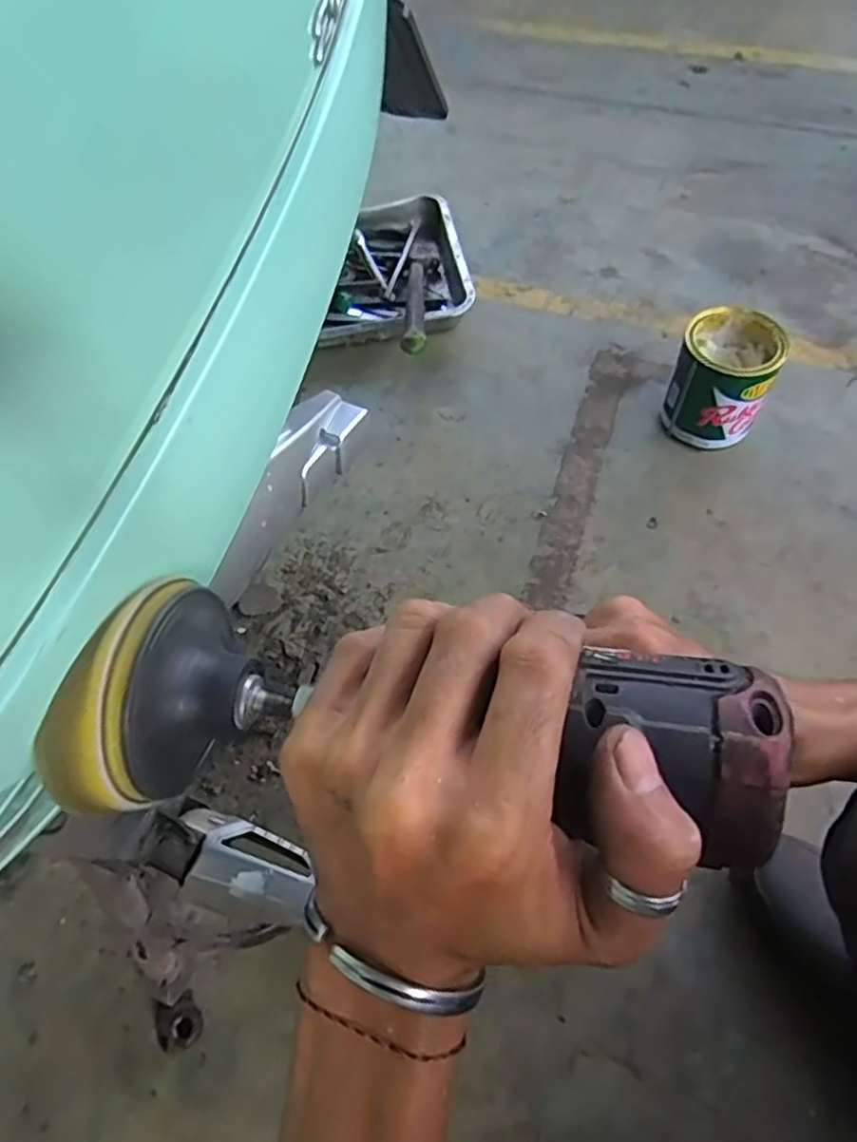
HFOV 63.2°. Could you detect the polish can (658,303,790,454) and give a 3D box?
[{"bbox_3d":[0.337,-0.217,0.813,0.100,0.132,0.096,-1,58,2],"label":"polish can"}]

